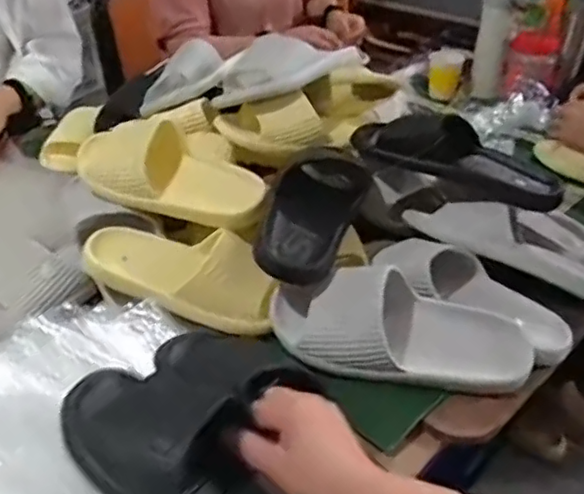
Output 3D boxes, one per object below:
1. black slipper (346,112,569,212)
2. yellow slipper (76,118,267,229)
[{"bbox_3d":[0.213,-0.120,0.815,0.264,0.095,0.082,22,38,6],"label":"black slipper"},{"bbox_3d":[-0.153,-0.094,0.767,0.267,0.070,0.094,12,37,17],"label":"yellow slipper"}]

